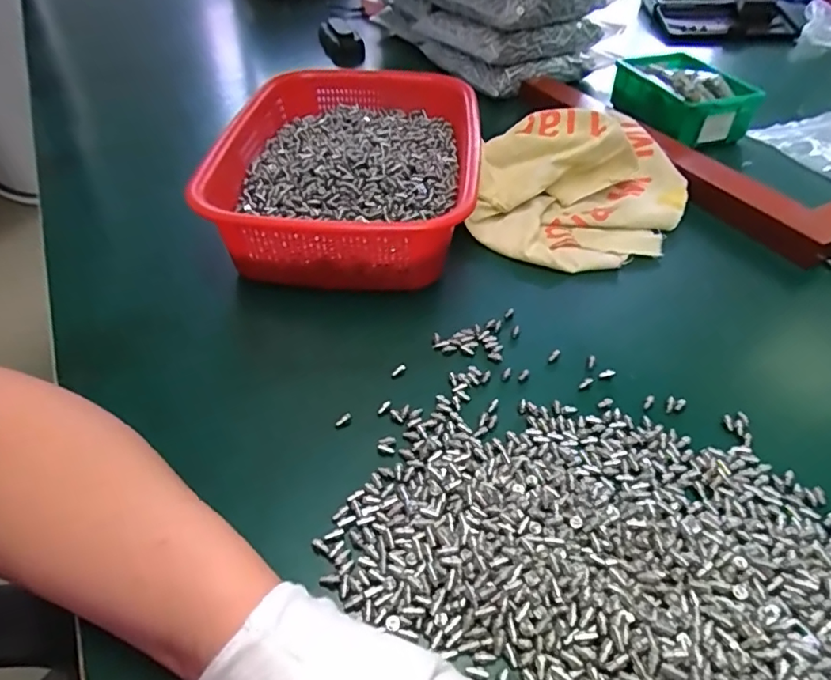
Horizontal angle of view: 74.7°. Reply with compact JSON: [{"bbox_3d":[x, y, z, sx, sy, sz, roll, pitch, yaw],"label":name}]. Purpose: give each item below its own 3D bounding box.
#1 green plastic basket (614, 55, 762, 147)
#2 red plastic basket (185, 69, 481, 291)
[{"bbox_3d":[0.301,-0.279,0.622,0.107,0.050,0.156,-15,46,-14],"label":"green plastic basket"},{"bbox_3d":[-0.053,-0.151,0.478,0.203,0.075,0.286,4,44,5],"label":"red plastic basket"}]

